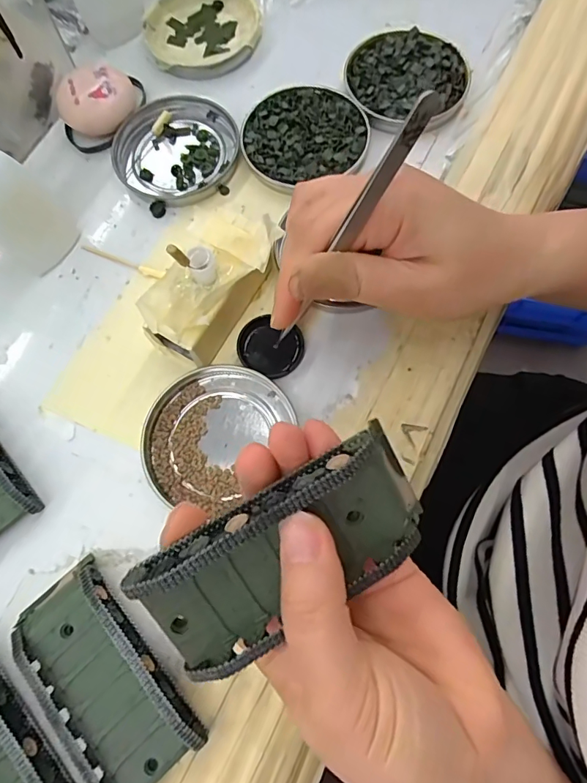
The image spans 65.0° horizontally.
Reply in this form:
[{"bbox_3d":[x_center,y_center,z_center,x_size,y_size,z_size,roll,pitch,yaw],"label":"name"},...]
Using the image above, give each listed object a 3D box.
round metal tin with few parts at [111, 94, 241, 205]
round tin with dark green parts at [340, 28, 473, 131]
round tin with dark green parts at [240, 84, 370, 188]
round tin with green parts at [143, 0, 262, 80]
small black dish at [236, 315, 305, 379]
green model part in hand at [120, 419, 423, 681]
[{"bbox_3d":[-0.076,-0.155,0.297,0.074,0.010,0.078,-1,73,3],"label":"round metal tin with few parts"},{"bbox_3d":[0.073,-0.203,0.297,0.077,0.010,0.070,6,73,5],"label":"round tin with dark green parts"},{"bbox_3d":[0.006,-0.163,0.291,0.078,0.011,0.068,-20,73,-3],"label":"round tin with dark green parts"},{"bbox_3d":[-0.064,-0.251,0.322,0.080,0.012,0.074,-1,73,3],"label":"round tin with green parts"},{"bbox_3d":[-0.013,-0.025,0.254,0.036,0.006,0.030,20,75,9],"label":"small black dish"},{"bbox_3d":[-0.002,0.052,0.155,0.097,0.024,0.042,-30,111,-5],"label":"green model part in hand"}]

